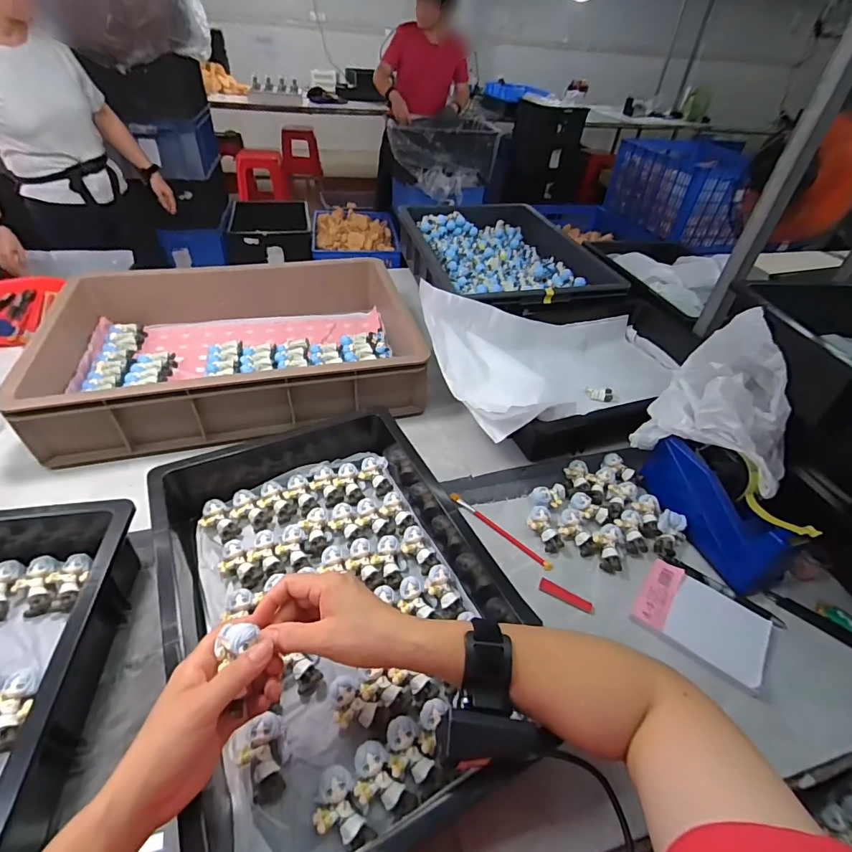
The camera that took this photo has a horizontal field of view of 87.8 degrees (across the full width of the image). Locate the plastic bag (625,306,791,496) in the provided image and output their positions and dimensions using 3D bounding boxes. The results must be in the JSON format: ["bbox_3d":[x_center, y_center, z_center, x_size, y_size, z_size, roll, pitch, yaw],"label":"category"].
[{"bbox_3d":[0.398,-0.030,0.565,0.175,0.163,0.128,35,50,30],"label":"plastic bag"}]

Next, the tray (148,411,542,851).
[{"bbox_3d":[-0.108,0.163,0.498,0.313,0.094,0.493,-18,46,-23],"label":"tray"}]

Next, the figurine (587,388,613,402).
[{"bbox_3d":[0.324,-0.061,0.826,0.047,0.014,0.026,17,45,15],"label":"figurine"}]

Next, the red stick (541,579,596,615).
[{"bbox_3d":[0.173,0.209,0.545,0.067,0.004,0.016,23,45,20],"label":"red stick"}]

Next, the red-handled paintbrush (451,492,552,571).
[{"bbox_3d":[0.099,0.143,0.612,0.168,0.012,0.016,33,50,29],"label":"red-handled paintbrush"}]

